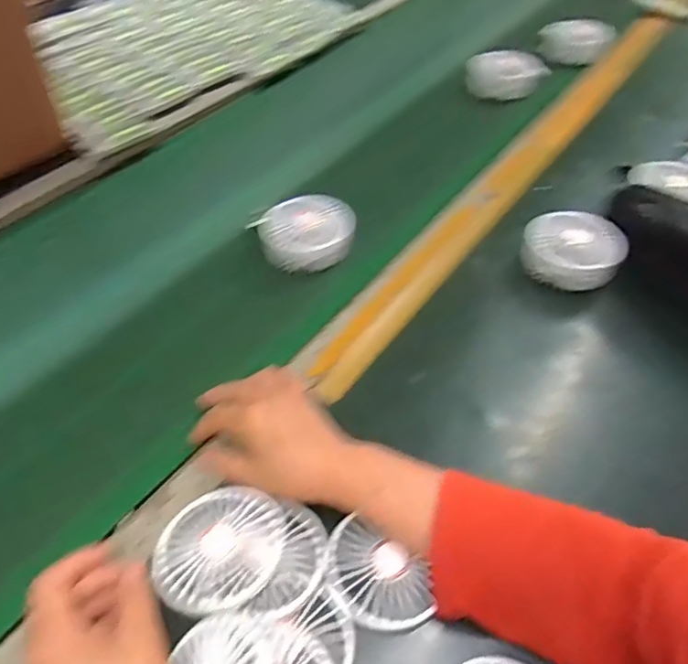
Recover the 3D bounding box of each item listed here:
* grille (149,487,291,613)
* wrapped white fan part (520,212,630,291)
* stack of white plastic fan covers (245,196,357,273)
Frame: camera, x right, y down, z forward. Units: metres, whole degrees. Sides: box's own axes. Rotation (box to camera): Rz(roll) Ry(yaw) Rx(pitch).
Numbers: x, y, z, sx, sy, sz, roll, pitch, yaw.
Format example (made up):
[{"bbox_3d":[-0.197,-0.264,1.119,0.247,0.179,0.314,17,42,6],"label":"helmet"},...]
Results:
[{"bbox_3d":[-0.088,0.153,0.414,0.092,0.018,0.084,0,48,0],"label":"grille"},{"bbox_3d":[0.237,-0.083,0.612,0.097,0.050,0.084,32,55,25],"label":"wrapped white fan part"},{"bbox_3d":[-0.041,-0.112,0.636,0.104,0.039,0.084,-29,55,-24],"label":"stack of white plastic fan covers"}]

